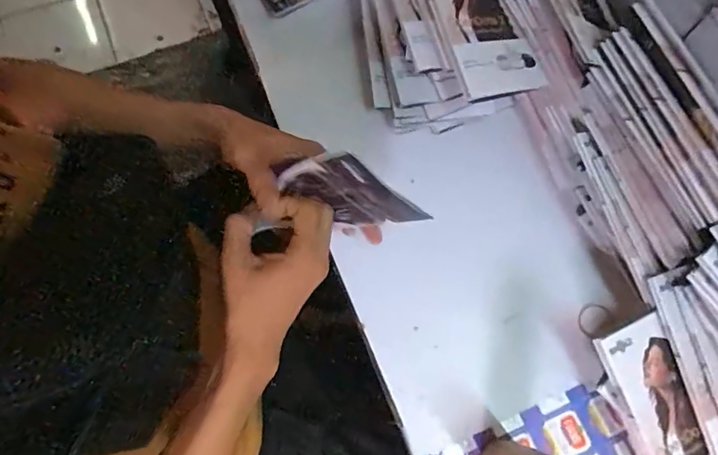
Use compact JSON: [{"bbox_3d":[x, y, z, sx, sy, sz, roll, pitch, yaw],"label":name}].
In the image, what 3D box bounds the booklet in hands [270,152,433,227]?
[{"bbox_3d":[-0.005,-0.025,0.378,0.097,0.079,0.007,33,62,-31],"label":"booklet in hands"}]

